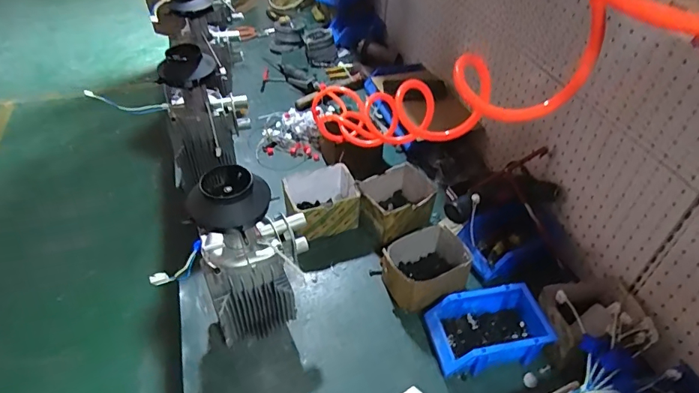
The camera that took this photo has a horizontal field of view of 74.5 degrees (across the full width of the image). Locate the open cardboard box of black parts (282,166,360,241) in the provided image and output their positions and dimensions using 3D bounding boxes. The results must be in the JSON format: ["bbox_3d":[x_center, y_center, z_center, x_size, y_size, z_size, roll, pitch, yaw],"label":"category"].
[{"bbox_3d":[-0.061,0.014,1.005,0.149,0.093,0.130,-10,44,-13],"label":"open cardboard box of black parts"}]

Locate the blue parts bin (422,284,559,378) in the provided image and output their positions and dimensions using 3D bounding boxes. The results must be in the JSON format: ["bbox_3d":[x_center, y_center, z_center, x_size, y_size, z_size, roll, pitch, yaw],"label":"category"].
[{"bbox_3d":[0.235,0.229,0.786,0.190,0.075,0.125,-9,44,-12],"label":"blue parts bin"}]

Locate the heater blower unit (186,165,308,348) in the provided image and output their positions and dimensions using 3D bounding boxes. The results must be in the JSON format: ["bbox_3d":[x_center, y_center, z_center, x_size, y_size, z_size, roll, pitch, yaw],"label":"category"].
[{"bbox_3d":[-0.145,0.113,0.723,0.155,0.333,0.103,-5,43,-9],"label":"heater blower unit"}]

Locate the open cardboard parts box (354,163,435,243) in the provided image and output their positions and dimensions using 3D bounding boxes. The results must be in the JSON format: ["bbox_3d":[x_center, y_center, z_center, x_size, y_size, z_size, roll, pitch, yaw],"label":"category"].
[{"bbox_3d":[0.108,0.006,0.999,0.171,0.096,0.121,-22,48,-24],"label":"open cardboard parts box"}]

